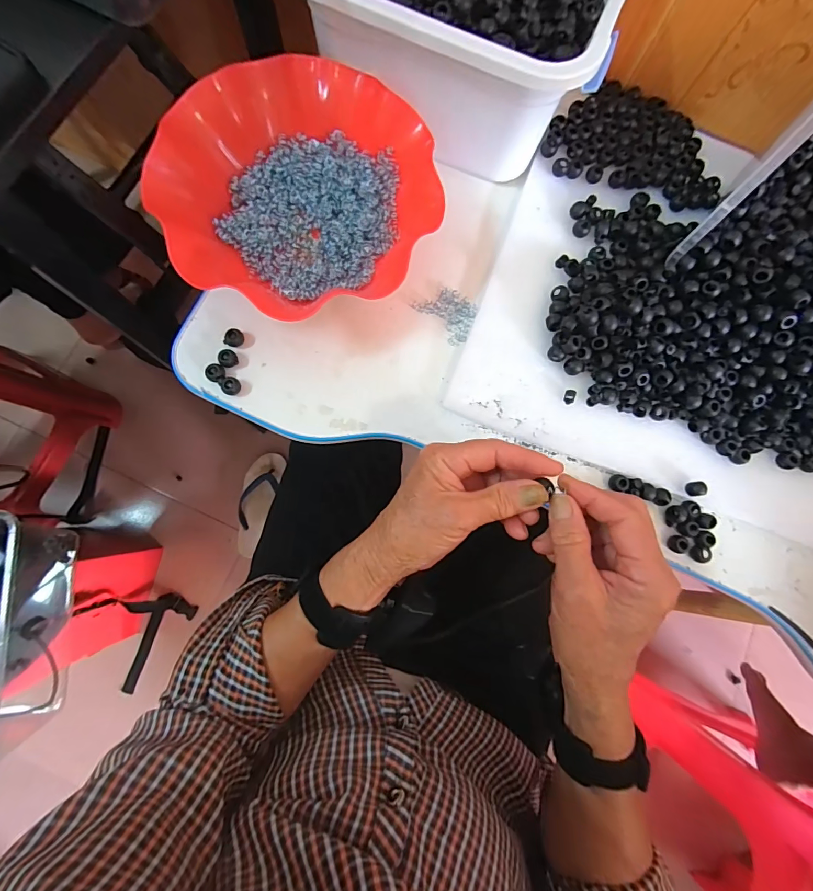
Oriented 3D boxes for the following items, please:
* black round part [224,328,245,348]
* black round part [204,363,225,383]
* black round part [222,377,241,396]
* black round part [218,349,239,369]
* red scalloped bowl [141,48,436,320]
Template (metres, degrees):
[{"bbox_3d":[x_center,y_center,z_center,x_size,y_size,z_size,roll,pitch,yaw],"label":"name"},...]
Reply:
[{"bbox_3d":[-0.152,-0.094,0.357,0.017,0.009,0.013,-38,85,-9],"label":"black round part"},{"bbox_3d":[-0.165,-0.063,0.350,0.017,0.008,0.016,1,81,-4],"label":"black round part"},{"bbox_3d":[-0.151,-0.051,0.350,0.014,0.011,0.015,1,81,-4],"label":"black round part"},{"bbox_3d":[-0.156,-0.076,0.353,0.015,0.009,0.015,1,81,-4],"label":"black round part"},{"bbox_3d":[-0.091,-0.210,0.348,0.208,0.067,0.214,1,81,-4],"label":"red scalloped bowl"}]

